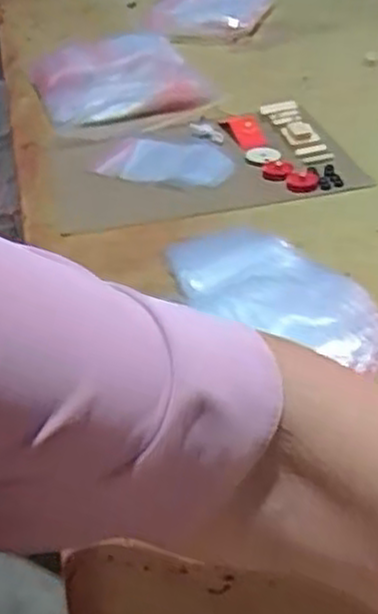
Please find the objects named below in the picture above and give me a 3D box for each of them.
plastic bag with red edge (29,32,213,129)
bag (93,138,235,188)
[{"bbox_3d":[-0.091,-0.285,0.959,0.185,0.056,0.204,-16,37,-14],"label":"plastic bag with red edge"},{"bbox_3d":[-0.022,-0.141,0.771,0.132,0.012,0.092,8,38,19],"label":"bag"}]

